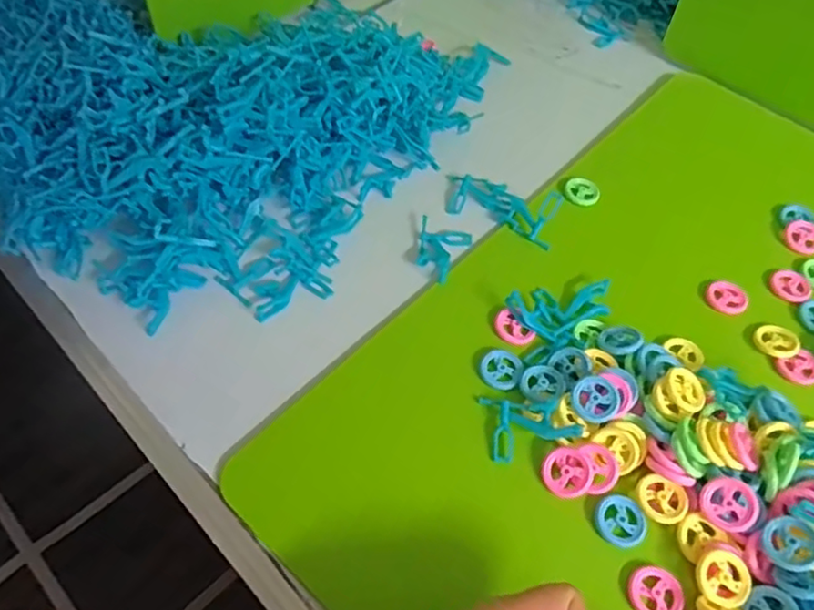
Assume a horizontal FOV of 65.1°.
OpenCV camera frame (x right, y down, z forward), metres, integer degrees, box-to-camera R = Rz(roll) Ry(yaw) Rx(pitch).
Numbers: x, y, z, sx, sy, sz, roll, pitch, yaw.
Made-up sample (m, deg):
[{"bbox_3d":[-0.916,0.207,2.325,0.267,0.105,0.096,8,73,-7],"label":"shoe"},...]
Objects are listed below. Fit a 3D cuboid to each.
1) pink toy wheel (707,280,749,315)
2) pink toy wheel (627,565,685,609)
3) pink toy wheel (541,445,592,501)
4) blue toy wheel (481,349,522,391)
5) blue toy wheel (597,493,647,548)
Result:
[{"bbox_3d":[0.244,-0.006,0.483,0.029,0.006,0.028,3,53,-4],"label":"pink toy wheel"},{"bbox_3d":[0.140,0.162,0.357,0.030,0.004,0.030,3,53,-4],"label":"pink toy wheel"},{"bbox_3d":[0.098,0.103,0.390,0.029,0.004,0.031,0,57,1],"label":"pink toy wheel"},{"bbox_3d":[0.065,0.043,0.433,0.027,0.004,0.030,27,55,13],"label":"blue toy wheel"},{"bbox_3d":[0.128,0.128,0.378,0.029,0.004,0.029,3,53,-4],"label":"blue toy wheel"}]

